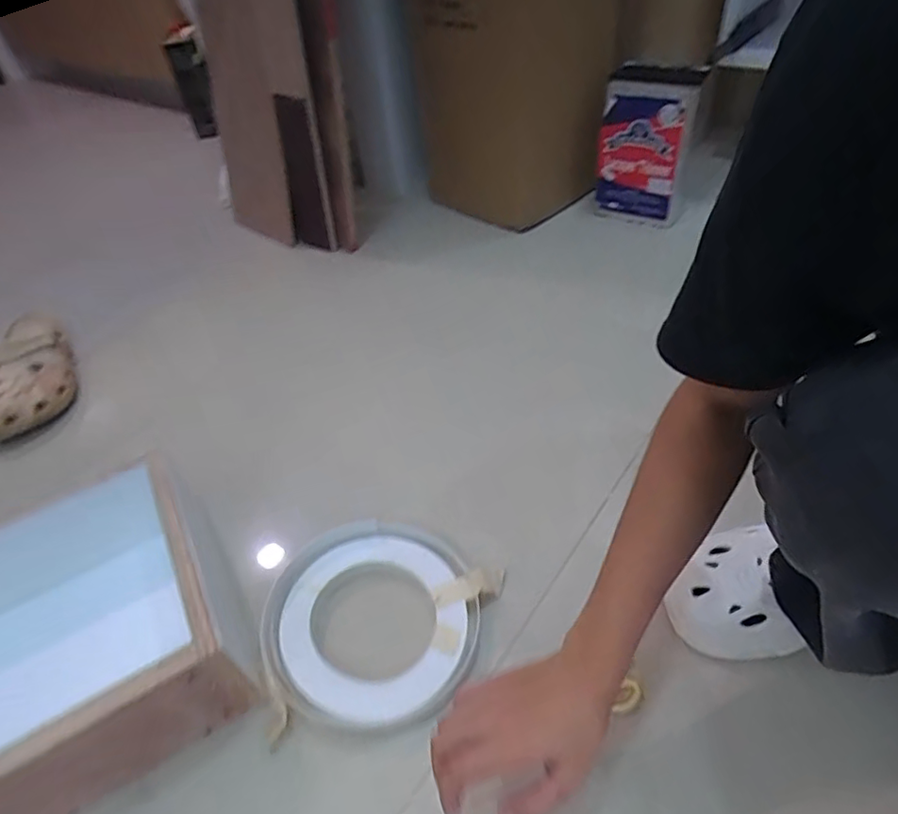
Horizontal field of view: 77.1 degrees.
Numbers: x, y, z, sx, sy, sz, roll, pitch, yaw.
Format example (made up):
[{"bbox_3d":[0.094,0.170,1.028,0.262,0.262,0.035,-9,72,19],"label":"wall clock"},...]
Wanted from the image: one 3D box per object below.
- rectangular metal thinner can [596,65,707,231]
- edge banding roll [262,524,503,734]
[{"bbox_3d":[0.348,-0.452,1.006,0.158,0.247,0.123,16,50,21],"label":"rectangular metal thinner can"},{"bbox_3d":[-0.079,0.204,0.557,0.213,0.022,0.201,-4,46,4],"label":"edge banding roll"}]

